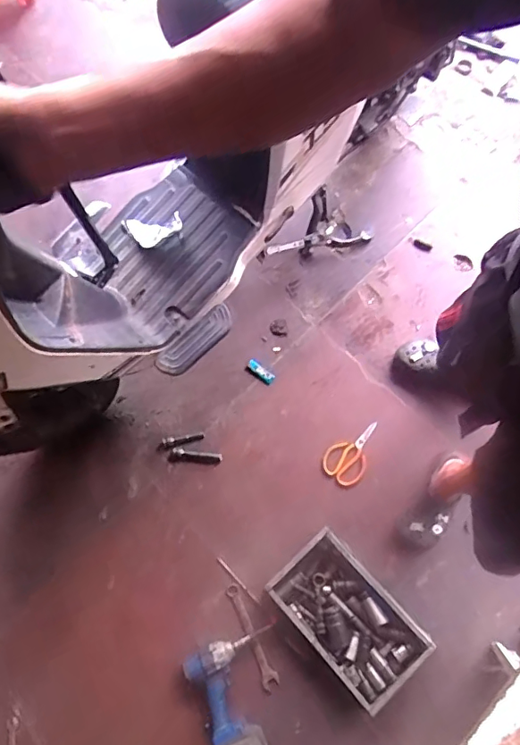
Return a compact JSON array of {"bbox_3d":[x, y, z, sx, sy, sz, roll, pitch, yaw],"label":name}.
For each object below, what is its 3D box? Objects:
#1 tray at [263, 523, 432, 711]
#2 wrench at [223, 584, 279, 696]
[{"bbox_3d":[0.206,0.575,1.230,0.221,0.084,0.371,-43,74,-6],"label":"tray"},{"bbox_3d":[-0.018,0.637,1.259,0.038,0.006,0.256,-24,73,0],"label":"wrench"}]

